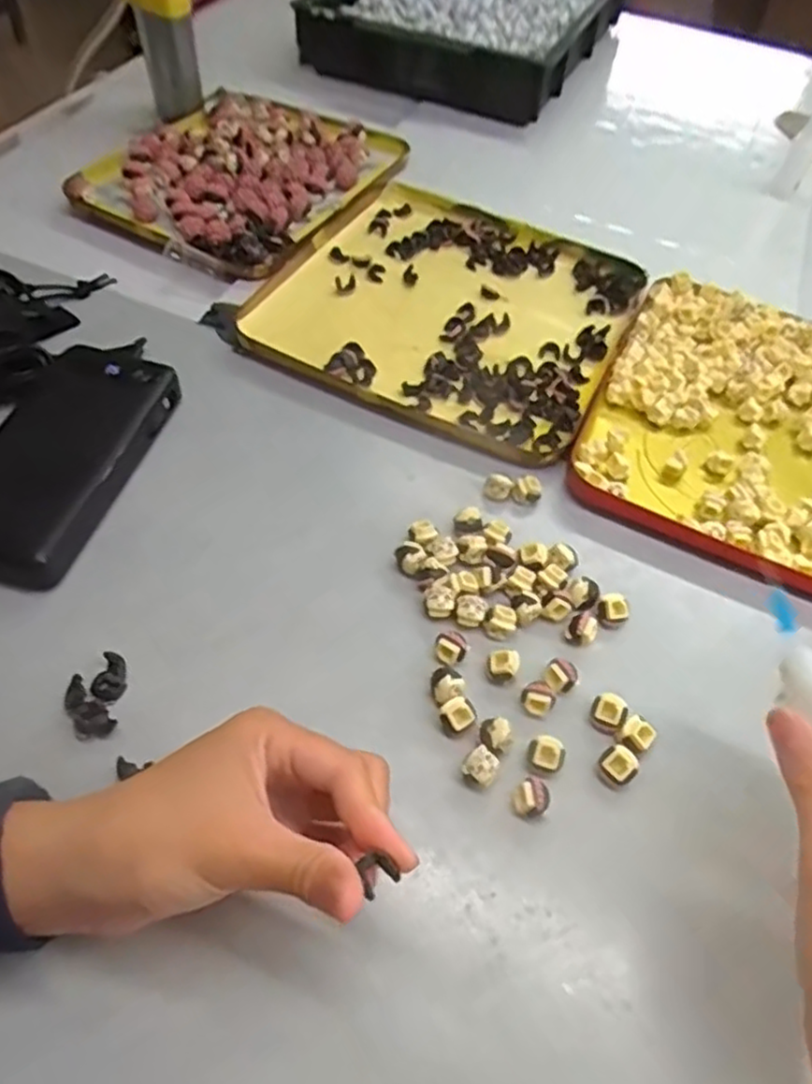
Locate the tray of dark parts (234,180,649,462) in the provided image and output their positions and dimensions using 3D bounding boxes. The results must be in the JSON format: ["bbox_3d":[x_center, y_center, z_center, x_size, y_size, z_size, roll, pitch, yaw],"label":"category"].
[{"bbox_3d":[0.035,-0.173,0.513,0.233,0.016,0.240,24,56,12],"label":"tray of dark parts"}]

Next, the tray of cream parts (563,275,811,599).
[{"bbox_3d":[0.228,-0.080,0.459,0.192,0.017,0.236,24,56,12],"label":"tray of cream parts"}]

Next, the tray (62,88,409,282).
[{"bbox_3d":[-0.139,-0.317,0.595,0.212,0.027,0.243,25,57,13],"label":"tray"}]

